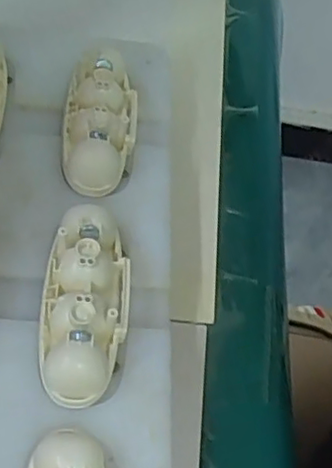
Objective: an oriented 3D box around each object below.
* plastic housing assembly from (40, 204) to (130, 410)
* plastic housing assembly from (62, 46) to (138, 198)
[{"bbox_3d":[-0.024,0.019,0.193,0.025,0.013,0.059,6,56,-8],"label":"plastic housing assembly"},{"bbox_3d":[-0.023,-0.042,0.232,0.024,0.011,0.058,7,56,-7],"label":"plastic housing assembly"}]

